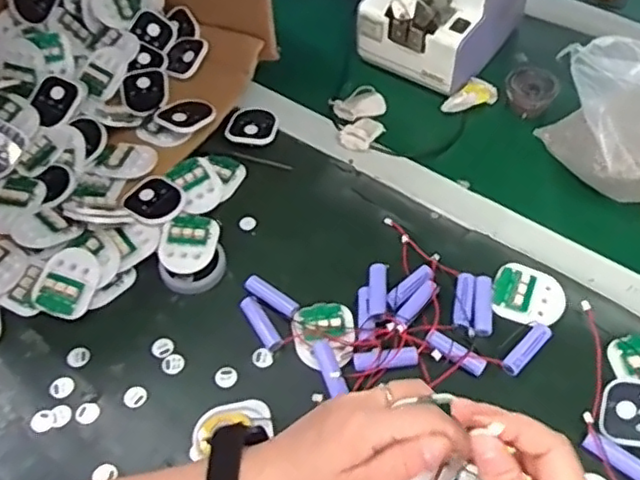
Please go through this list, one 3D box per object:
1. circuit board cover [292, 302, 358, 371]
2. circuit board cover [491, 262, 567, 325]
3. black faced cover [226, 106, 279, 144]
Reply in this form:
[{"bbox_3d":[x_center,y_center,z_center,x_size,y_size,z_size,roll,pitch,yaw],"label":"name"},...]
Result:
[{"bbox_3d":[0.004,0.077,0.524,0.051,0.007,0.058,-5,55,-3],"label":"circuit board cover"},{"bbox_3d":[0.177,0.047,0.537,0.059,0.011,0.052,15,56,11],"label":"circuit board cover"},{"bbox_3d":[-0.070,-0.120,0.665,0.051,0.013,0.044,-1,55,0],"label":"black faced cover"}]

